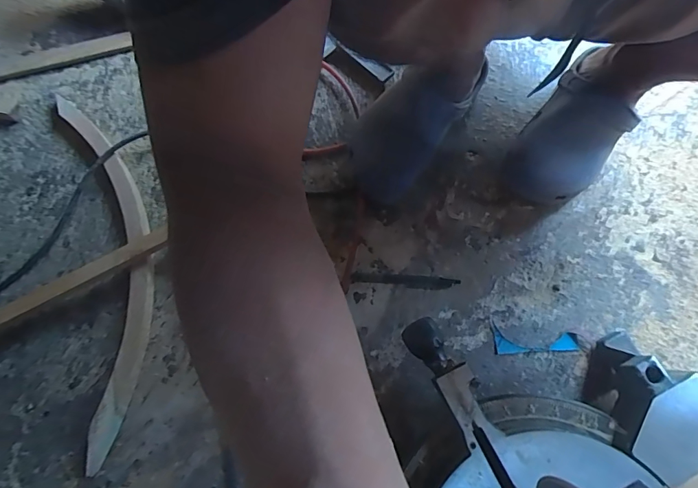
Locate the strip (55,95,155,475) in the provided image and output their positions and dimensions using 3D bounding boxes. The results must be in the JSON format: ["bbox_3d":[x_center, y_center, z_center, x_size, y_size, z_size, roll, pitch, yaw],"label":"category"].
[{"bbox_3d":[-0.312,0.006,0.545,0.101,0.040,0.515,-15,72,-4],"label":"strip"}]

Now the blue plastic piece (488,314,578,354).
[{"bbox_3d":[0.227,0.111,0.512,0.100,0.004,0.043,-3,71,1],"label":"blue plastic piece"}]

